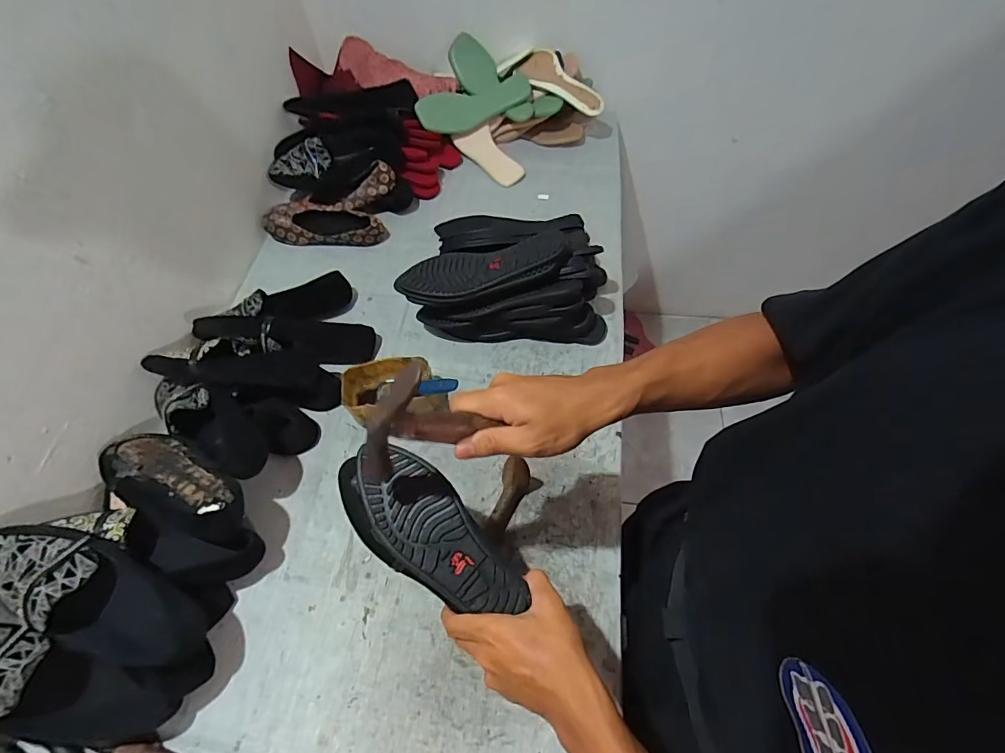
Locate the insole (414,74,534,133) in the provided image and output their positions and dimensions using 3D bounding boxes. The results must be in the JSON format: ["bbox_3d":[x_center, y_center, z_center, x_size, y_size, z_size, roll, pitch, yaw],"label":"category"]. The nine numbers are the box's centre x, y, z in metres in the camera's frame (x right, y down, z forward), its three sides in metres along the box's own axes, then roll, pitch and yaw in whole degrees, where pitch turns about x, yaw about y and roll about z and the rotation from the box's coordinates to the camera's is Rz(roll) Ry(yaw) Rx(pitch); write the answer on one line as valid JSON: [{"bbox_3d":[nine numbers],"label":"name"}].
[{"bbox_3d":[-0.062,-0.569,0.976,0.236,0.061,0.065,-15,59,-5],"label":"insole"}]

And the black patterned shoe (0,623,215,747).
[{"bbox_3d":[-0.446,0.298,0.449,0.269,0.068,0.100,27,57,-24],"label":"black patterned shoe"}]

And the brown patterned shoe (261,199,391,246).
[{"bbox_3d":[-0.338,-0.289,0.885,0.234,0.063,0.071,4,59,6],"label":"brown patterned shoe"}]

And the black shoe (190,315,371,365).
[{"bbox_3d":[-0.321,-0.052,0.701,0.252,0.071,0.059,5,55,-25],"label":"black shoe"}]

